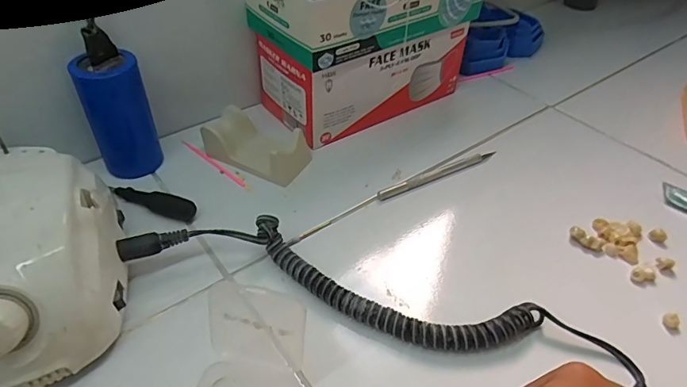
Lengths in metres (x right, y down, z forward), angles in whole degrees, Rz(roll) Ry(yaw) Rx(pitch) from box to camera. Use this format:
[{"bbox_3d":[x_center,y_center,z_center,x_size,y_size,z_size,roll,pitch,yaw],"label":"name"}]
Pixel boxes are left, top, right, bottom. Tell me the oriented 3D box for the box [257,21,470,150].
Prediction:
[{"bbox_3d":[0.022,-0.133,0.482,0.194,0.080,0.095,-26,49,-27],"label":"box"}]

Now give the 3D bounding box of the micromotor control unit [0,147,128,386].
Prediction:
[{"bbox_3d":[-0.194,0.044,0.286,0.096,0.087,0.131,-14,45,-16],"label":"micromotor control unit"}]

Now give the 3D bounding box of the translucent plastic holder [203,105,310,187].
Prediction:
[{"bbox_3d":[-0.080,-0.045,0.430,0.092,0.032,0.052,20,46,19],"label":"translucent plastic holder"}]

